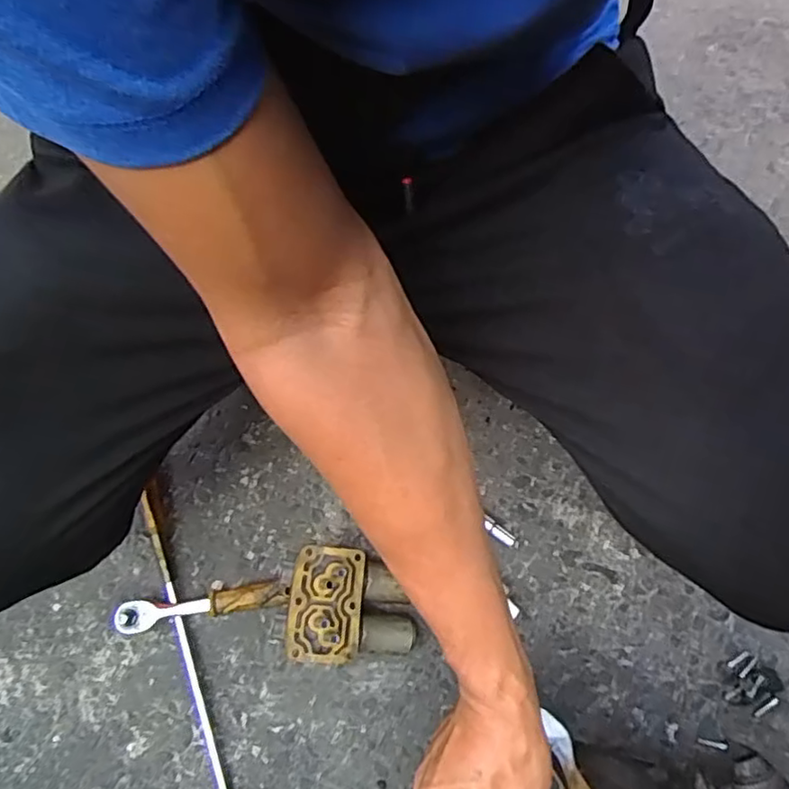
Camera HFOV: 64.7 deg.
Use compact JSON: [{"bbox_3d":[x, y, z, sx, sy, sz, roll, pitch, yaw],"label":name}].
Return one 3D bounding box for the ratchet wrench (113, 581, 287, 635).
[{"bbox_3d":[-0.189,0.212,0.622,0.162,0.037,0.029,-8,74,1],"label":"ratchet wrench"}]

